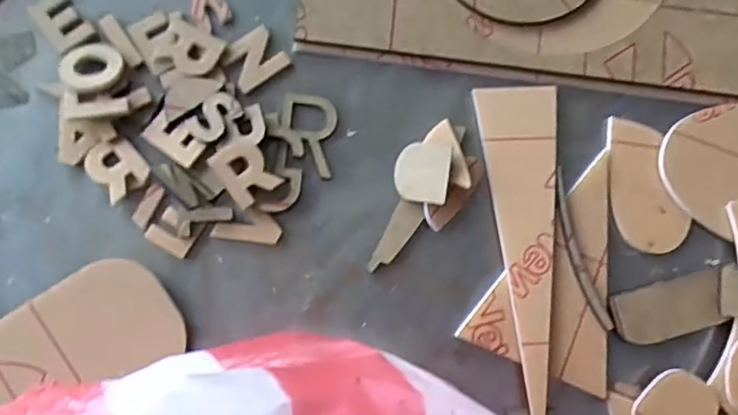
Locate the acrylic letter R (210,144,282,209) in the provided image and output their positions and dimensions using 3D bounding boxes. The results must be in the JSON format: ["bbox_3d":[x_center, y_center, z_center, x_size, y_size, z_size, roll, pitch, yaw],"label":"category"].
[{"bbox_3d":[-0.058,-0.017,0.282,0.023,0.007,0.029,-36,86,-8],"label":"acrylic letter R"}]

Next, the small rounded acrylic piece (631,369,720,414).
[{"bbox_3d":[0.143,0.095,0.278,0.034,0.004,0.036,0,87,3],"label":"small rounded acrylic piece"}]

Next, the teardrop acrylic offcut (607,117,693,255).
[{"bbox_3d":[0.138,-0.012,0.298,0.034,0.004,0.068,-10,83,-6],"label":"teardrop acrylic offcut"}]

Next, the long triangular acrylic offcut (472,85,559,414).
[{"bbox_3d":[0.084,0.020,0.287,0.038,0.007,0.164,-7,83,-5],"label":"long triangular acrylic offcut"}]

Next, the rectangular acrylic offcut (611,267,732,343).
[{"bbox_3d":[0.145,0.049,0.286,0.055,0.004,0.027,-14,85,-6],"label":"rectangular acrylic offcut"}]

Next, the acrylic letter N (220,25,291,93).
[{"bbox_3d":[-0.057,-0.074,0.295,0.029,0.004,0.024,-38,87,-8],"label":"acrylic letter N"}]

